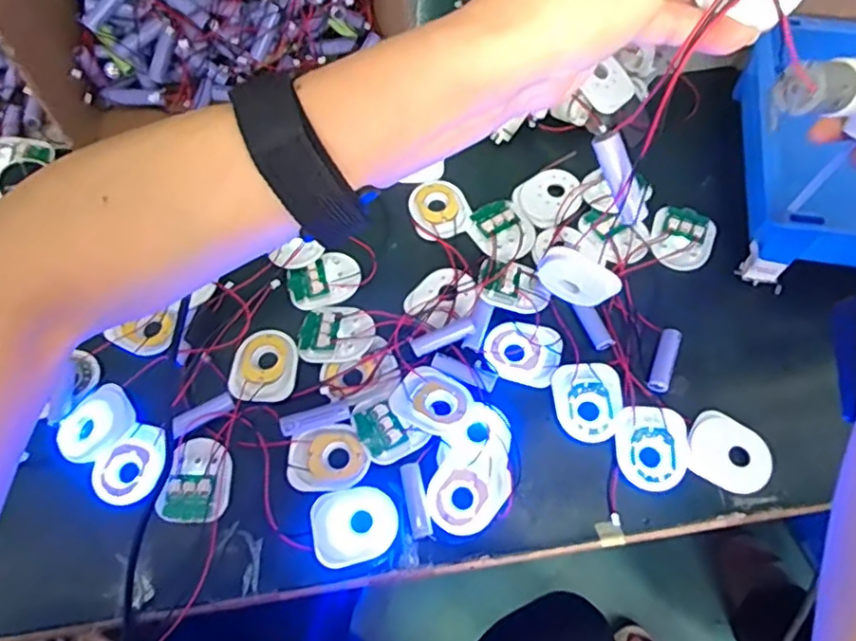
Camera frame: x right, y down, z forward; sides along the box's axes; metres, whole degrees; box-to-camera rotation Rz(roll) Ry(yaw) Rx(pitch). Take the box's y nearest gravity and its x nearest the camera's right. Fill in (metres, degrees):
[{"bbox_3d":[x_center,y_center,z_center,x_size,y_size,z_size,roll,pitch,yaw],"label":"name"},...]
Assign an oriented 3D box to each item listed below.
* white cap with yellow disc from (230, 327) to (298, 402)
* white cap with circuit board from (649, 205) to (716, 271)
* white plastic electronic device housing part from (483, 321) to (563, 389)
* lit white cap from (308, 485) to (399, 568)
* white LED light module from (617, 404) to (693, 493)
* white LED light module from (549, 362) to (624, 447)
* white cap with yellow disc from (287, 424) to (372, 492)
[{"bbox_3d":[-0.122,0.033,0.479,0.047,0.010,0.061,1,65,2],"label":"white cap with yellow disc"},{"bbox_3d":[0.210,-0.069,0.522,0.049,0.009,0.057,20,67,10],"label":"white cap with circuit board"},{"bbox_3d":[0.072,0.023,0.480,0.056,0.016,0.047,12,65,7],"label":"white plastic electronic device housing part"},{"bbox_3d":[-0.050,0.137,0.426,0.058,0.009,0.049,-15,65,-6],"label":"lit white cap"},{"bbox_3d":[0.158,0.089,0.443,0.048,0.006,0.059,1,65,2],"label":"white LED light module"},{"bbox_3d":[0.117,0.059,0.457,0.048,0.006,0.057,-3,64,0],"label":"white LED light module"},{"bbox_3d":[-0.070,0.097,0.446,0.056,0.011,0.043,-8,65,-2],"label":"white cap with yellow disc"}]

